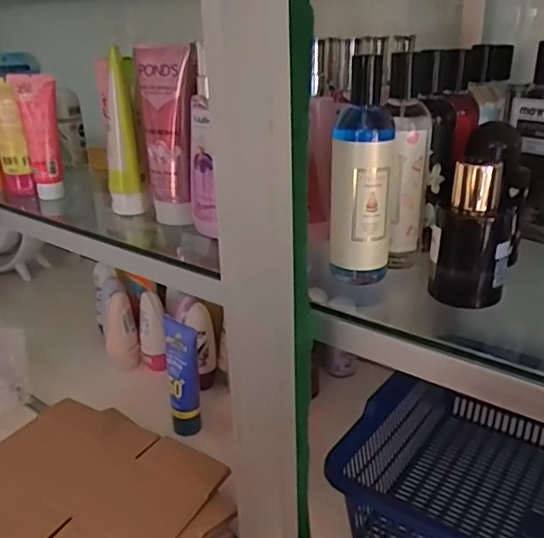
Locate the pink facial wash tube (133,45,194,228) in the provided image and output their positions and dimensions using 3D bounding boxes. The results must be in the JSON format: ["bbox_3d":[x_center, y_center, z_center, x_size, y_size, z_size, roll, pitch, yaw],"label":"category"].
[{"bbox_3d":[-0.093,-0.121,0.521,0.046,0.157,0.037,-8,25,-11],"label":"pink facial wash tube"}]

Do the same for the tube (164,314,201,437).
[{"bbox_3d":[-0.097,0.120,0.625,0.035,0.128,0.041,-5,25,-6],"label":"tube"}]

